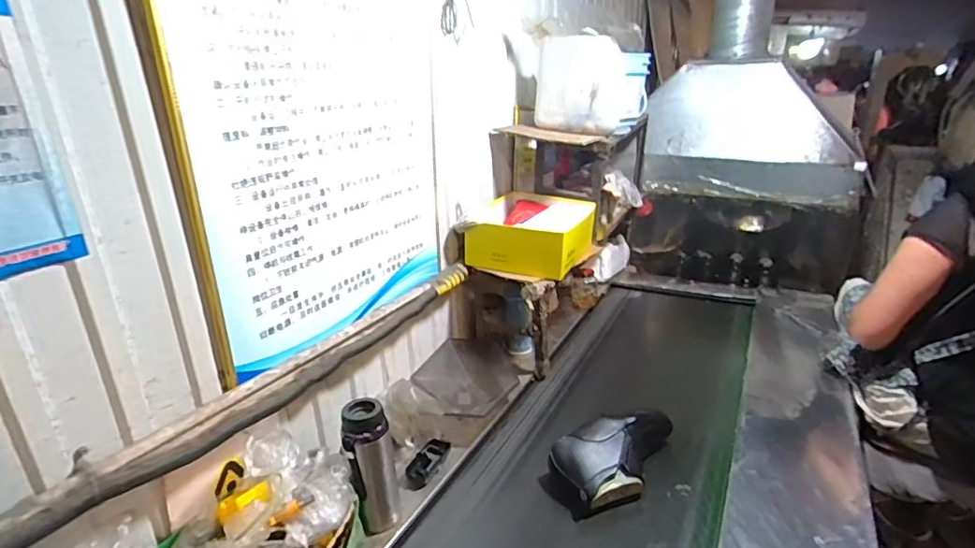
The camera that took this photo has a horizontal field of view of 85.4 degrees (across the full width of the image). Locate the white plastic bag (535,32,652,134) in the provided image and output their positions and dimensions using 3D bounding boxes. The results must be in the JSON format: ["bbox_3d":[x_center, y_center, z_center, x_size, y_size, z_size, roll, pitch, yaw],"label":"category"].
[{"bbox_3d":[0.293,-0.533,1.498,0.264,0.234,0.275,13,25,30],"label":"white plastic bag"}]

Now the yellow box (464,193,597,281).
[{"bbox_3d":[0.120,-0.113,1.455,0.295,0.134,0.318,7,23,20],"label":"yellow box"}]

